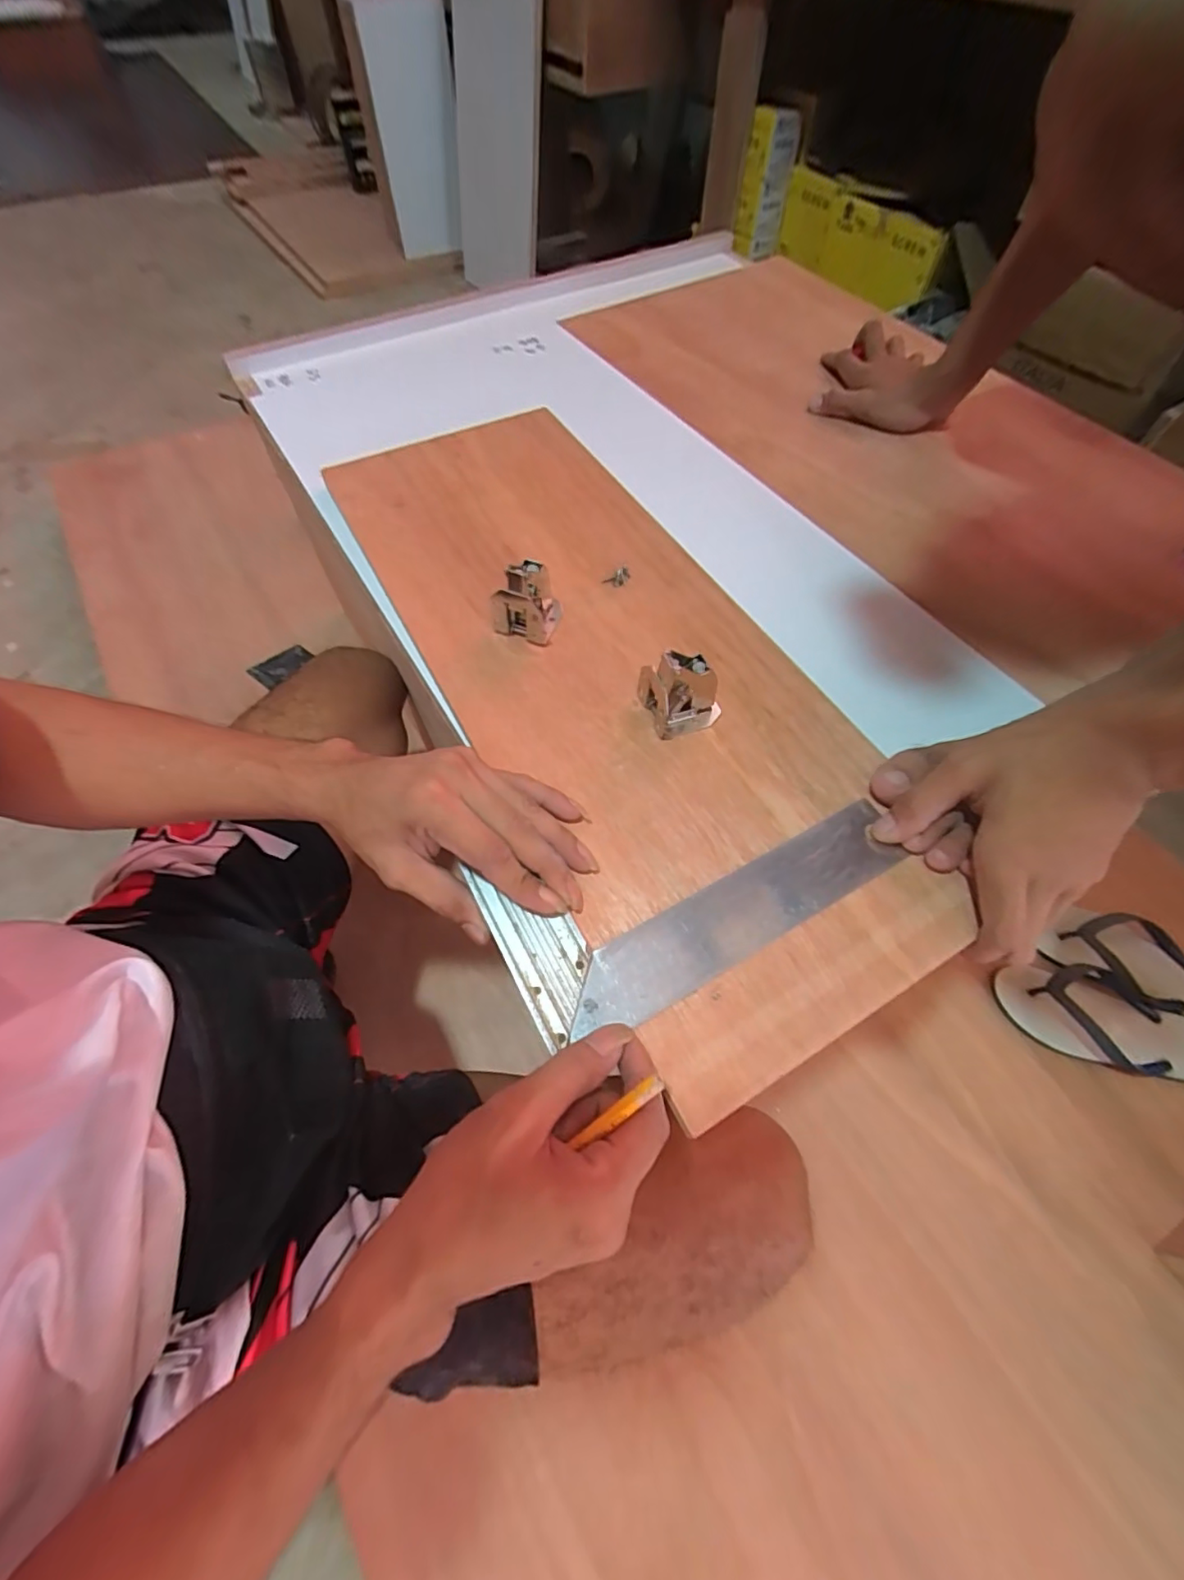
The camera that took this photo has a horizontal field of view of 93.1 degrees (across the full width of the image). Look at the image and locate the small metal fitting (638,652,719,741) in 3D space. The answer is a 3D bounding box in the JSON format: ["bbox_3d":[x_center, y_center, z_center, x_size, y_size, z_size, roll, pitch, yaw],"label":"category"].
[{"bbox_3d":[0.062,-0.065,0.374,0.056,0.055,0.033,2,60,0],"label":"small metal fitting"}]

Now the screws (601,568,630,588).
[{"bbox_3d":[0.021,-0.174,0.463,0.023,0.011,0.011,-12,61,-10],"label":"screws"}]

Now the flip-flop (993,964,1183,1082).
[{"bbox_3d":[0.644,0.280,0.687,0.225,0.044,0.116,8,61,4],"label":"flip-flop"}]

